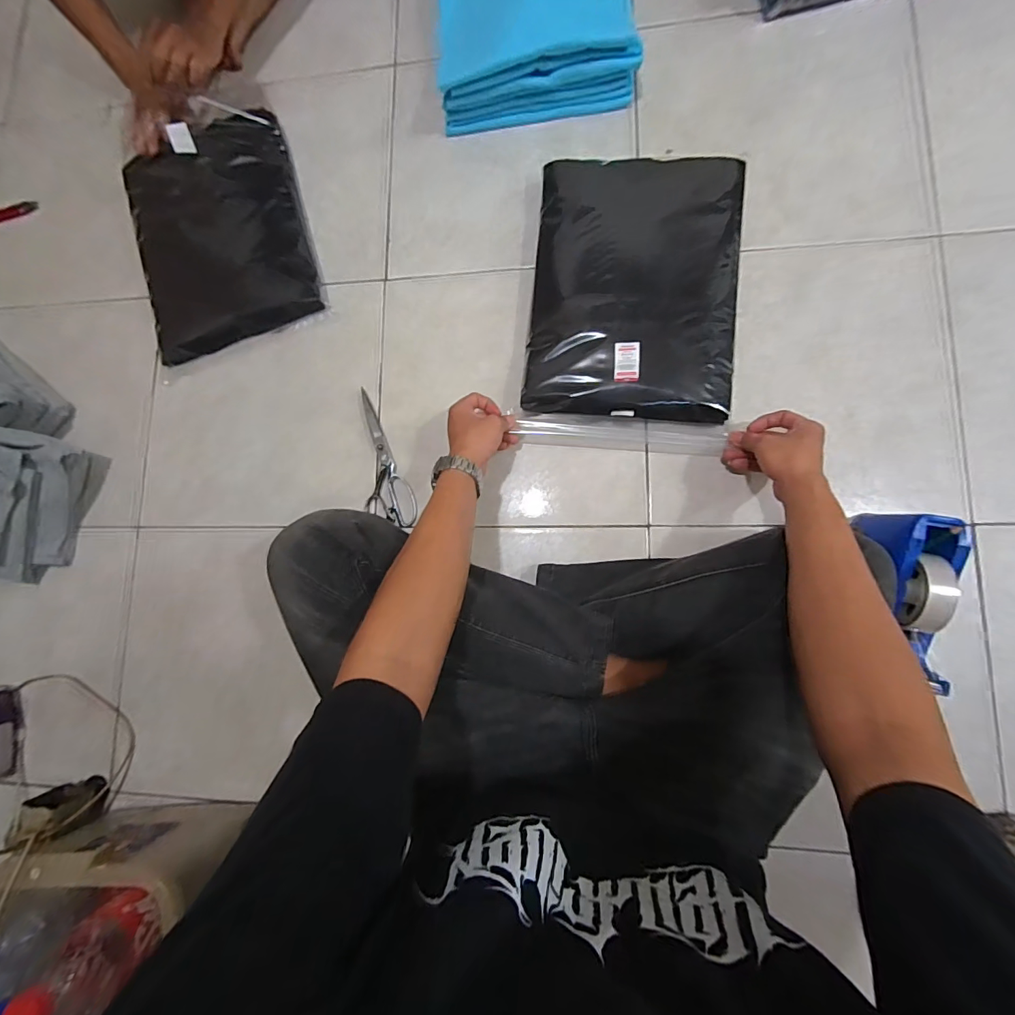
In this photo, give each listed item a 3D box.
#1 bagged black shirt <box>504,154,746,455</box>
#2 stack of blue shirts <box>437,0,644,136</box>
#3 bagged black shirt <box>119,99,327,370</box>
[{"bbox_3d":[0.173,-0.283,0.614,0.274,0.070,0.393,6,85,8],"label":"bagged black shirt"},{"bbox_3d":[0.034,-0.796,0.685,0.293,0.090,0.370,-4,83,7],"label":"stack of blue shirts"},{"bbox_3d":[-0.477,-0.464,0.729,0.281,0.057,0.390,-16,82,5],"label":"bagged black shirt"}]

